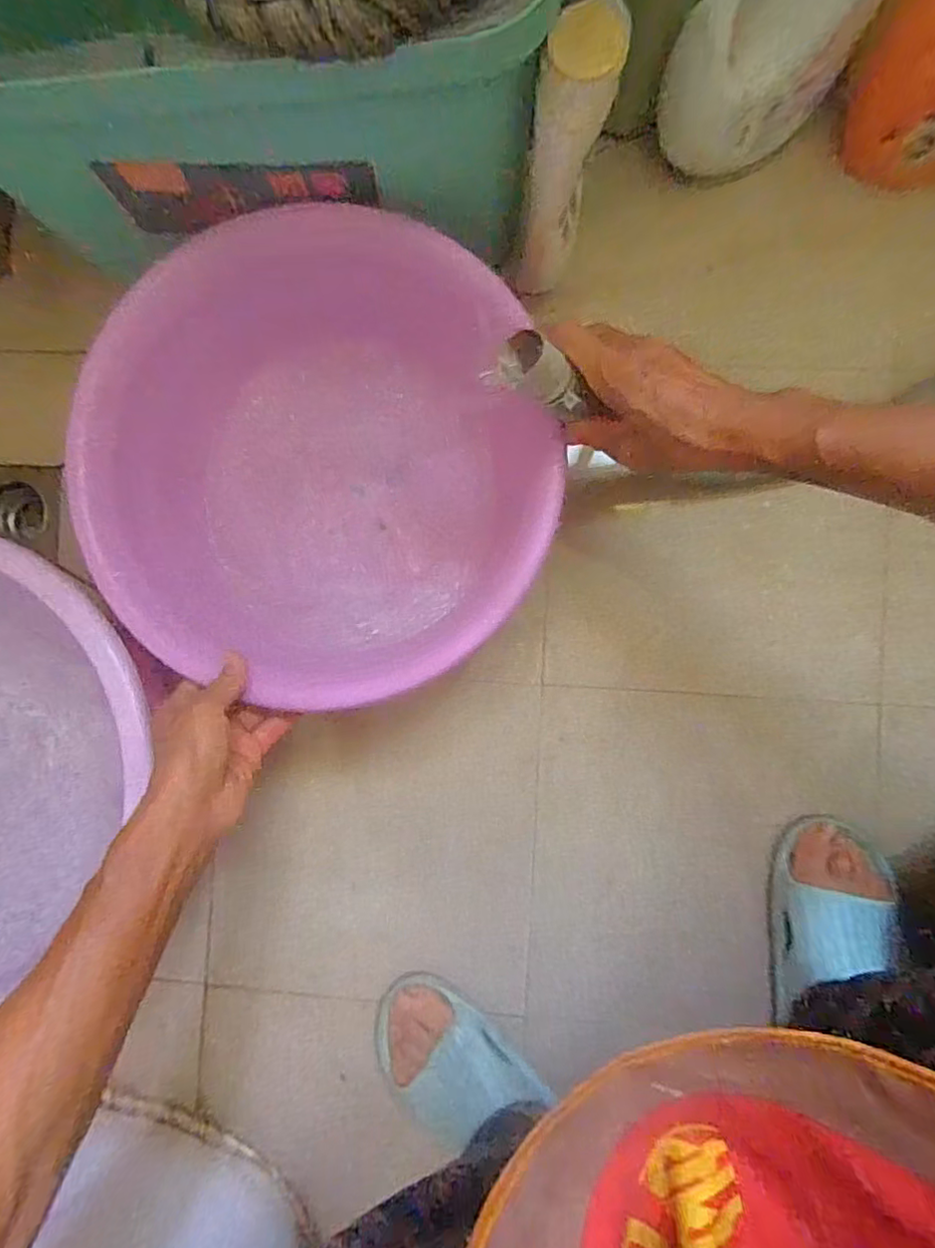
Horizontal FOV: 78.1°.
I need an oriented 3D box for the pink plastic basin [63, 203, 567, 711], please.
[{"bbox_3d":[-0.119,-0.130,0.486,0.333,0.129,0.359,0,88,4],"label":"pink plastic basin"}]

